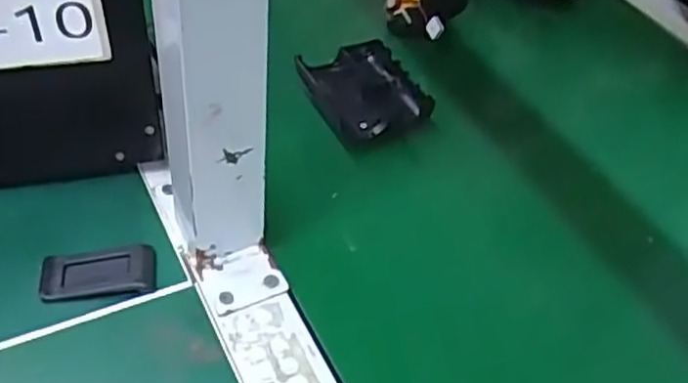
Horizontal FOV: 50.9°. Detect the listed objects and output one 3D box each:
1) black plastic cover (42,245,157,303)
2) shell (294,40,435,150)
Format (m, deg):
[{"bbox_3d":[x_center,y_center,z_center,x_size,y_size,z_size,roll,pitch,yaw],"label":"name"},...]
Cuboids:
[{"bbox_3d":[-0.125,0.042,0.369,0.055,0.007,0.030,-6,46,-11],"label":"black plastic cover"},{"bbox_3d":[0.012,-0.064,0.491,0.073,0.029,0.085,-12,47,-16],"label":"shell"}]

